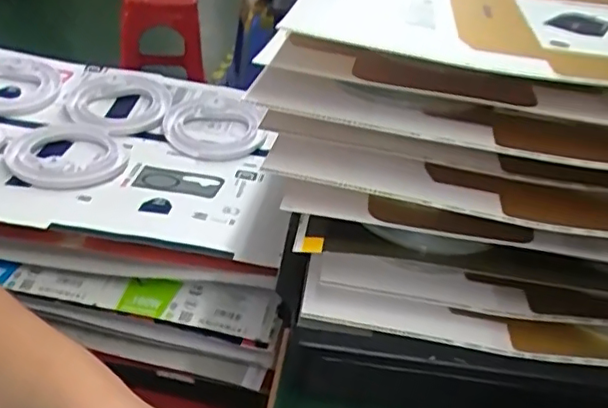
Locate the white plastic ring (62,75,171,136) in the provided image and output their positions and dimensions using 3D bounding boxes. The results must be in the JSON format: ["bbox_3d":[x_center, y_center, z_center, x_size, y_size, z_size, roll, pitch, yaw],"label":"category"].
[{"bbox_3d":[-0.247,-0.135,0.790,0.125,0.018,0.125,6,51,-8],"label":"white plastic ring"}]

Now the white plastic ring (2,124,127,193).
[{"bbox_3d":[-0.276,-0.060,0.690,0.132,0.022,0.148,5,34,-3],"label":"white plastic ring"}]

